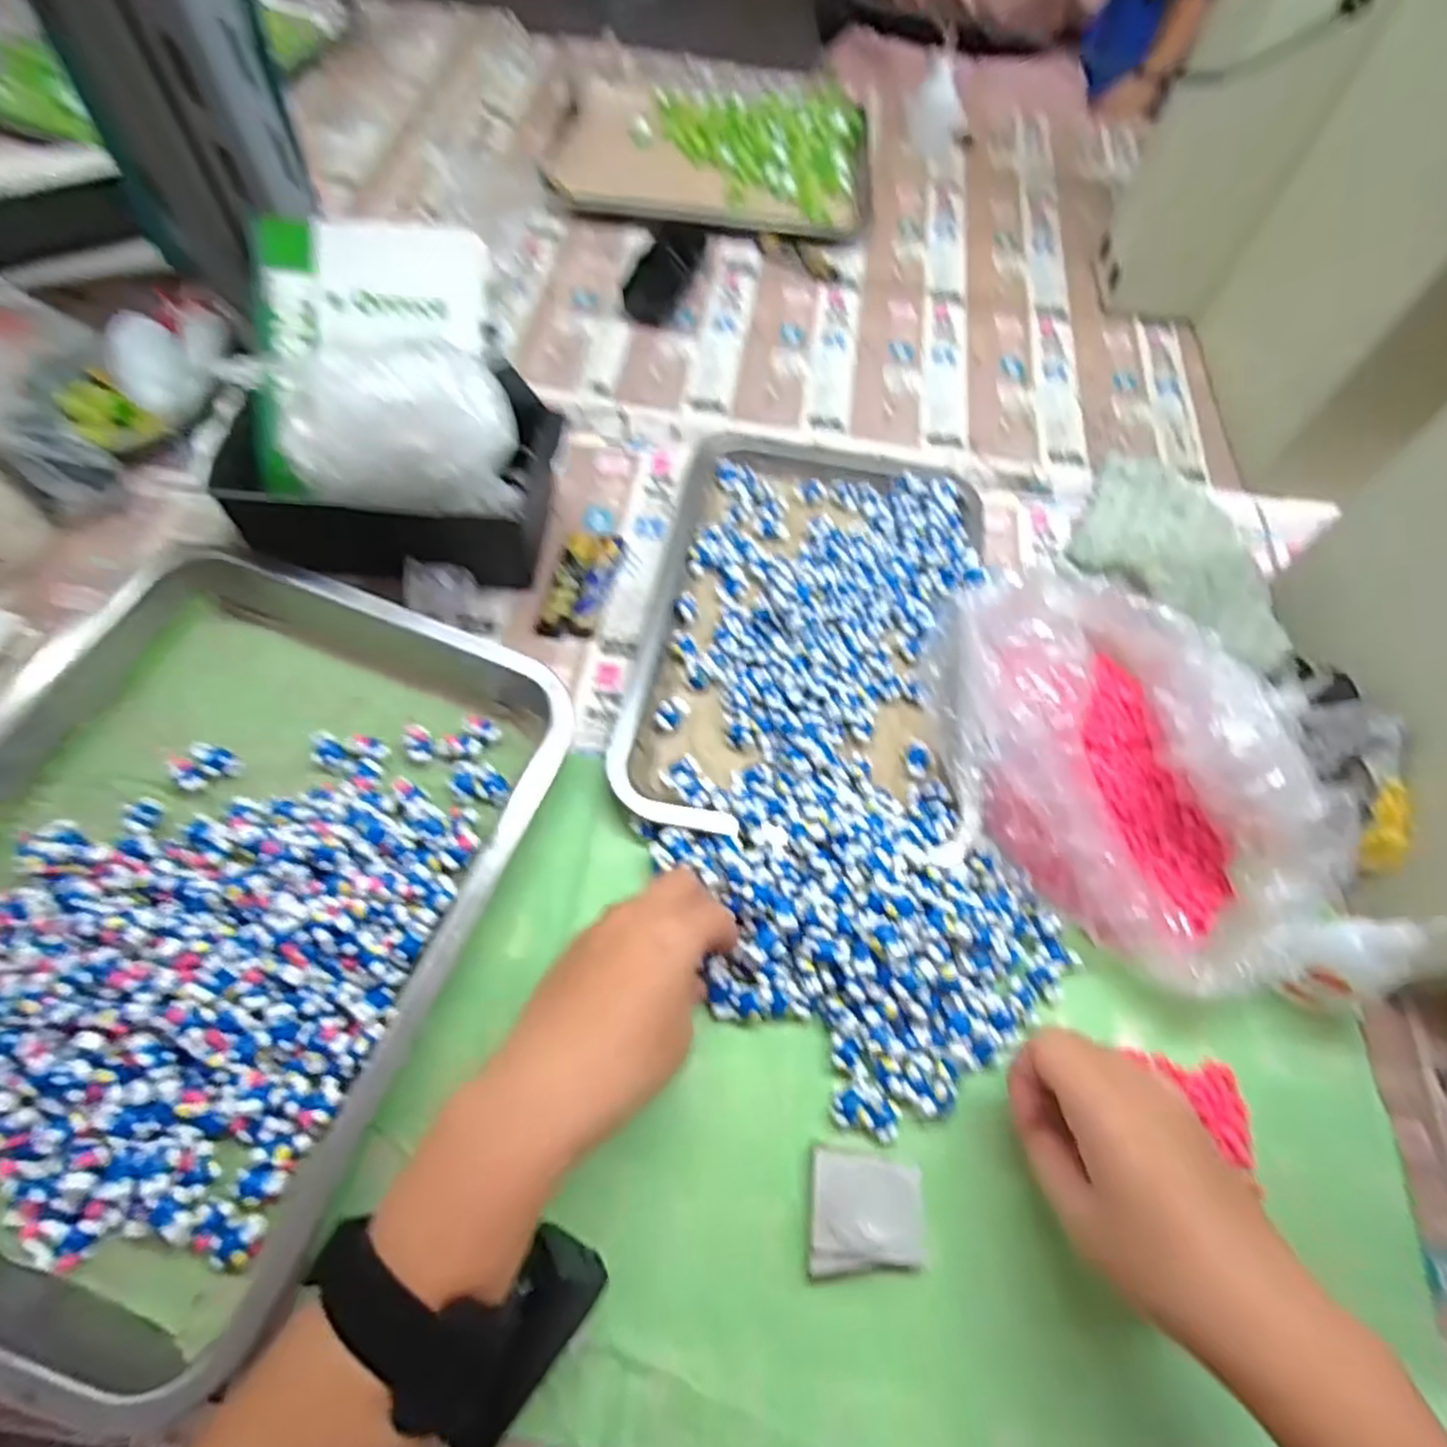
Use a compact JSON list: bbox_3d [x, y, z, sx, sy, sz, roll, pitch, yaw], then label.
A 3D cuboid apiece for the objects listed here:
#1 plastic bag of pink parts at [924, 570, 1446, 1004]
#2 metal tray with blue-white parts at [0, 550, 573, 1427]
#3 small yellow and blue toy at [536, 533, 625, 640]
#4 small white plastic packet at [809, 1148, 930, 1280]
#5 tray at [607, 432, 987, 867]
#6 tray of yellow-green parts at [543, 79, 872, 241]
[{"bbox_3d":[0.224,0.022,0.412,0.167,0.082,0.273,-15,64,-11],"label":"plastic bag of pink parts"},{"bbox_3d":[-0.273,0.087,0.377,0.296,0.050,0.365,18,62,6],"label":"metal tray with blue-white parts"},{"bbox_3d":[-0.095,-0.095,0.507,0.036,0.013,0.083,12,62,3],"label":"small yellow and blue toy"},{"bbox_3d":[0.065,0.220,0.338,0.051,0.007,0.046,6,62,0],"label":"small white plastic packet"},{"bbox_3d":[0.060,-0.081,0.498,0.208,0.035,0.342,11,62,3],"label":"tray"},{"bbox_3d":[-0.008,-0.578,0.765,0.311,0.031,0.236,5,62,-1],"label":"tray of yellow-green parts"}]

